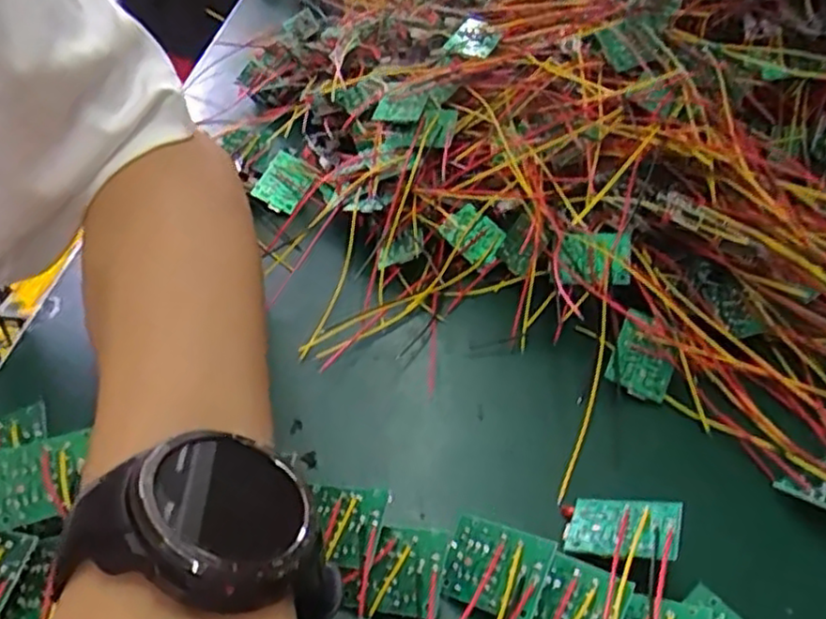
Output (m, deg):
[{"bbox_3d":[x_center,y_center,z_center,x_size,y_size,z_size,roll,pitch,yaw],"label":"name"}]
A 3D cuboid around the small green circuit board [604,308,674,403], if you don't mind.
[{"bbox_3d":[0.099,0.020,0.306,0.025,0.005,0.034,21,72,10],"label":"small green circuit board"}]

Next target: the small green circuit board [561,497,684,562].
[{"bbox_3d":[0.070,0.073,0.237,0.036,0.004,0.025,-6,23,25],"label":"small green circuit board"}]

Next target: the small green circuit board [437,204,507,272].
[{"bbox_3d":[0.031,-0.038,0.370,0.031,0.007,0.025,39,77,1],"label":"small green circuit board"}]

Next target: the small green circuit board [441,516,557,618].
[{"bbox_3d":[0.026,0.082,0.224,0.033,0.004,0.026,5,61,36],"label":"small green circuit board"}]

